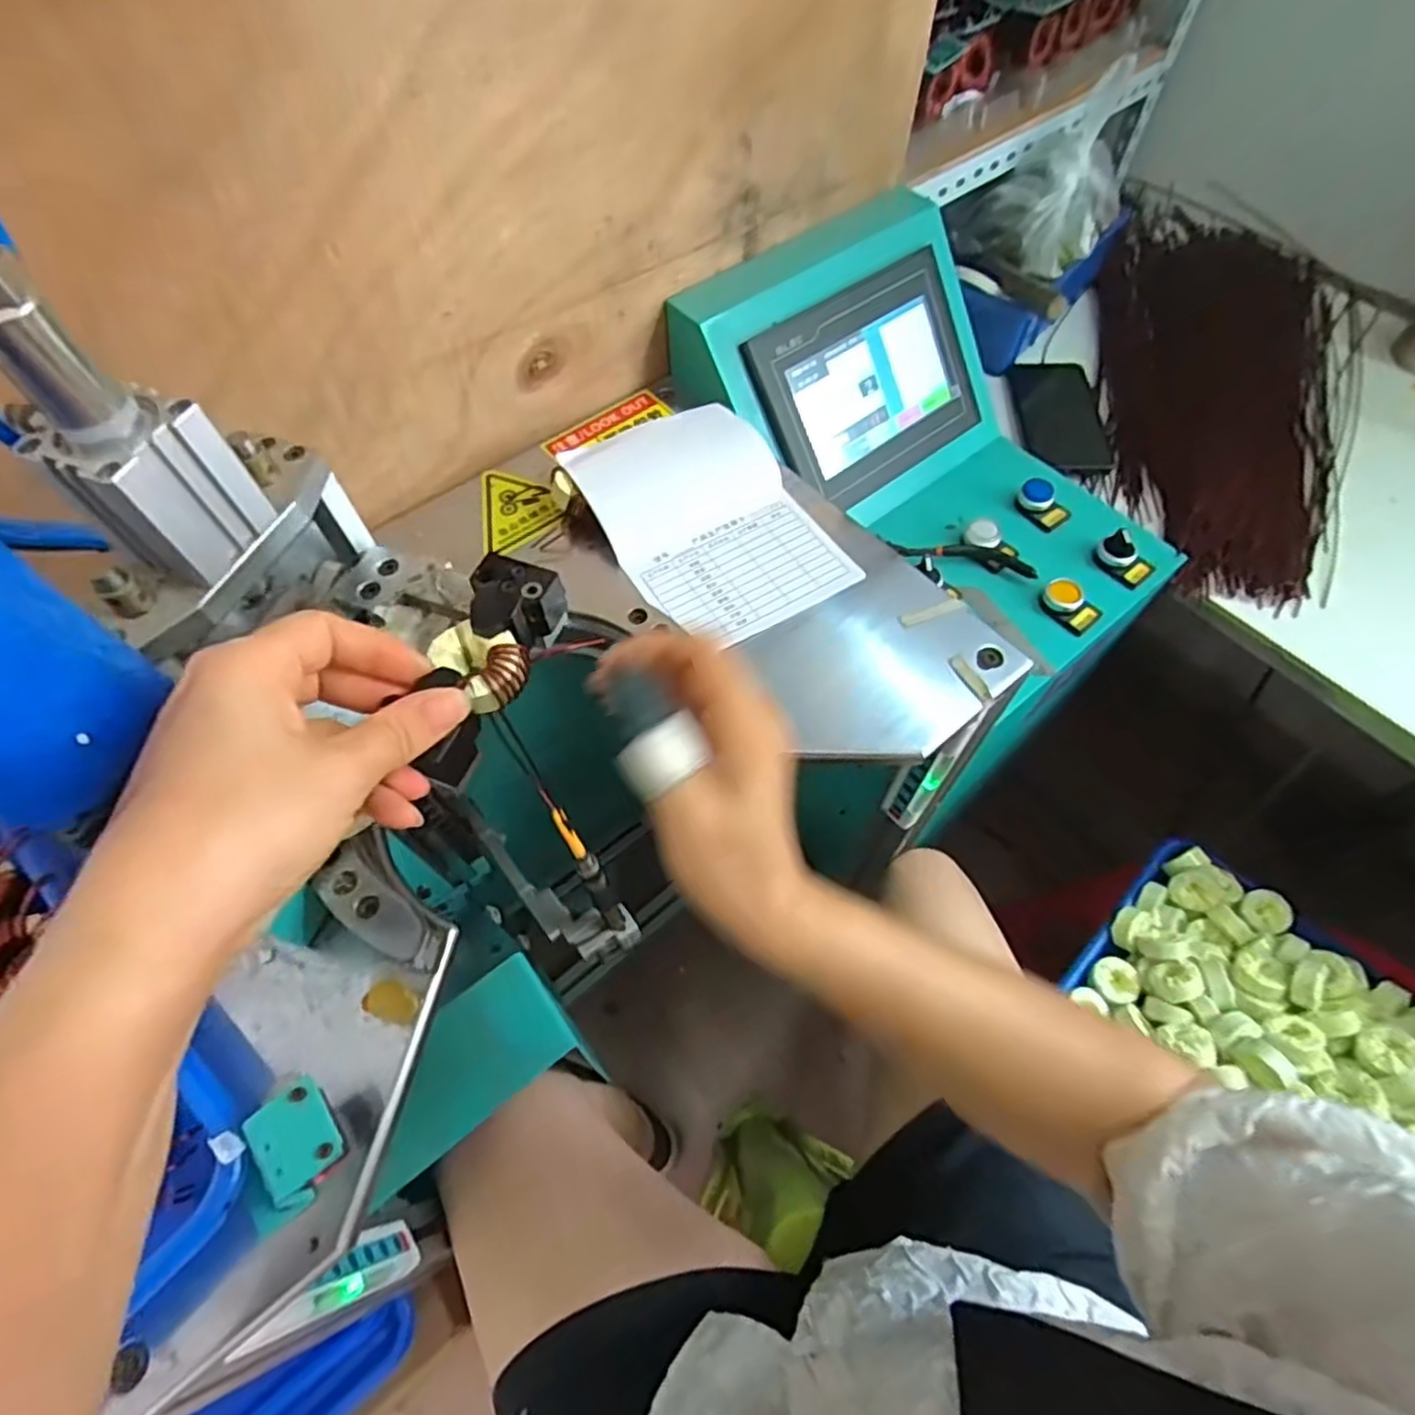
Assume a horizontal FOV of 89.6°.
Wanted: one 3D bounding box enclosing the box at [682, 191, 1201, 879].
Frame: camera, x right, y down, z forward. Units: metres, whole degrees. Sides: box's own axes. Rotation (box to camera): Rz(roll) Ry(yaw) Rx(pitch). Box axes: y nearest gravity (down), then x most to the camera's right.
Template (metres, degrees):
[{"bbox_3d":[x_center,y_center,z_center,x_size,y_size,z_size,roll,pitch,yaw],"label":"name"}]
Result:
[{"bbox_3d":[0.183,-0.209,0.561,0.262,0.172,0.365,-36,65,-17],"label":"box"}]

